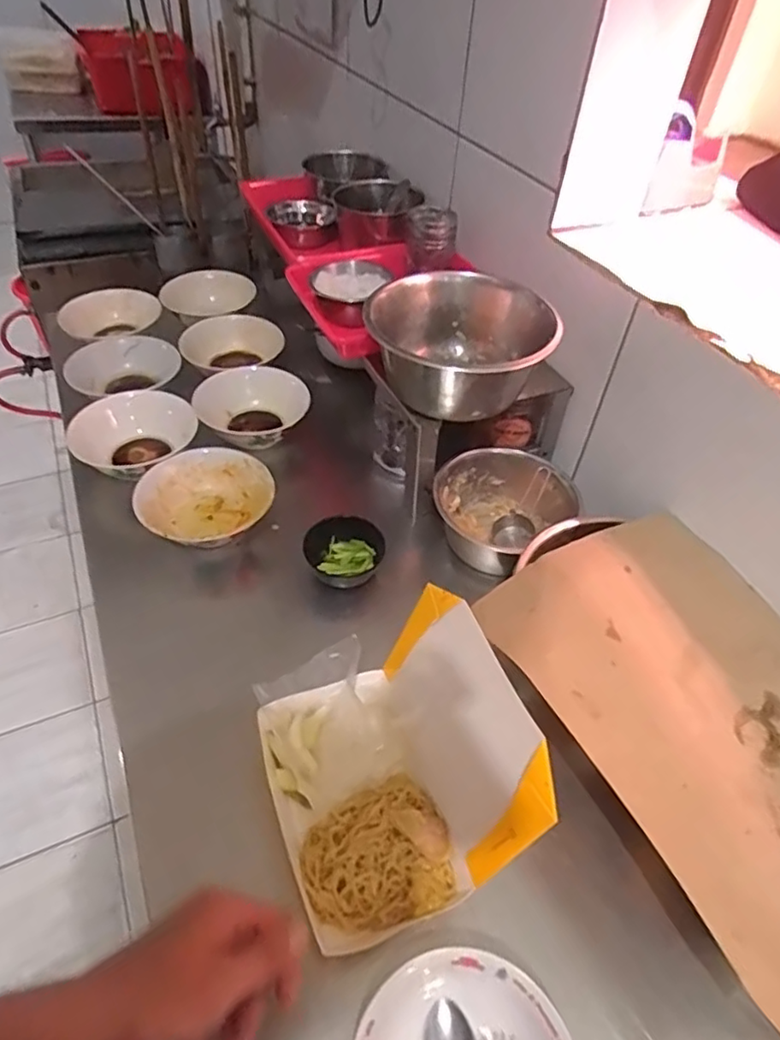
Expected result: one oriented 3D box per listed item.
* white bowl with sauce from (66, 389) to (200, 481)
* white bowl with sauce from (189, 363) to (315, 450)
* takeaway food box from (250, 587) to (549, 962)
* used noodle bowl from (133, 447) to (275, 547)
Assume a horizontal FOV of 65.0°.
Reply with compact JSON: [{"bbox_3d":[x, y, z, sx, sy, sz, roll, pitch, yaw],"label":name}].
[{"bbox_3d":[-0.337,-0.107,0.824,0.152,0.065,0.144,2,46,-2],"label":"white bowl with sauce"},{"bbox_3d":[-0.191,-0.154,0.871,0.137,0.070,0.151,-23,52,-24],"label":"white bowl with sauce"},{"bbox_3d":[-0.002,0.186,0.479,0.170,0.175,0.196,-15,49,-18],"label":"takeaway food box"},{"bbox_3d":[-0.223,-0.018,0.751,0.154,0.066,0.139,-19,51,-21],"label":"used noodle bowl"}]

